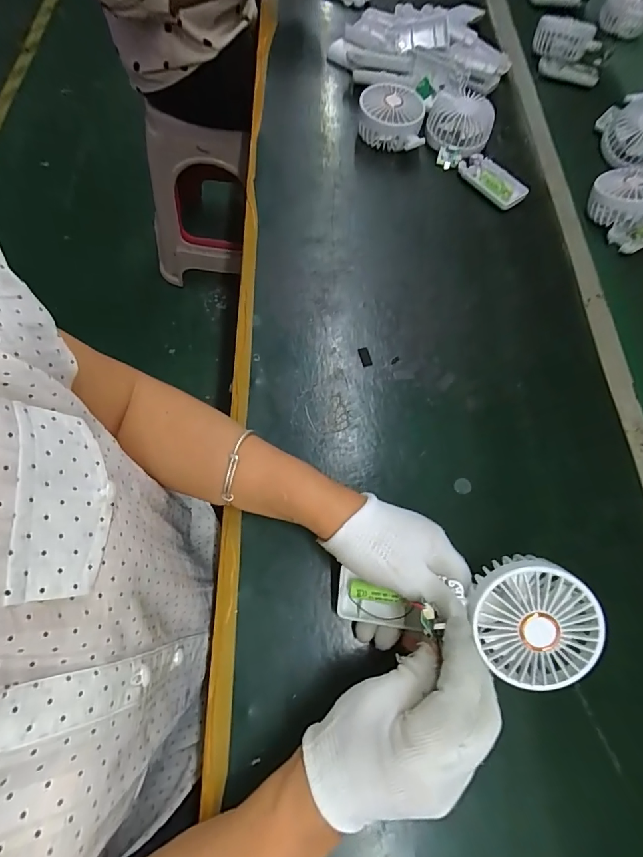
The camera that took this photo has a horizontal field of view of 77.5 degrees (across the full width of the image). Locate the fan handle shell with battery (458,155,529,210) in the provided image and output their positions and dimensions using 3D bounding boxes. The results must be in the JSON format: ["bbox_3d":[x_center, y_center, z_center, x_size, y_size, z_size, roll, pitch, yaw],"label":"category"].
[{"bbox_3d":[0.229,-0.332,0.536,0.041,0.016,0.095,-30,72,-13],"label":"fan handle shell with battery"}]

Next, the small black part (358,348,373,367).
[{"bbox_3d":[0.048,-0.078,0.436,0.012,0.004,0.023,-12,69,-8],"label":"small black part"}]

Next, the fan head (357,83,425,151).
[{"bbox_3d":[0.102,-0.434,0.557,0.090,0.057,0.090,1,68,-2],"label":"fan head"}]

